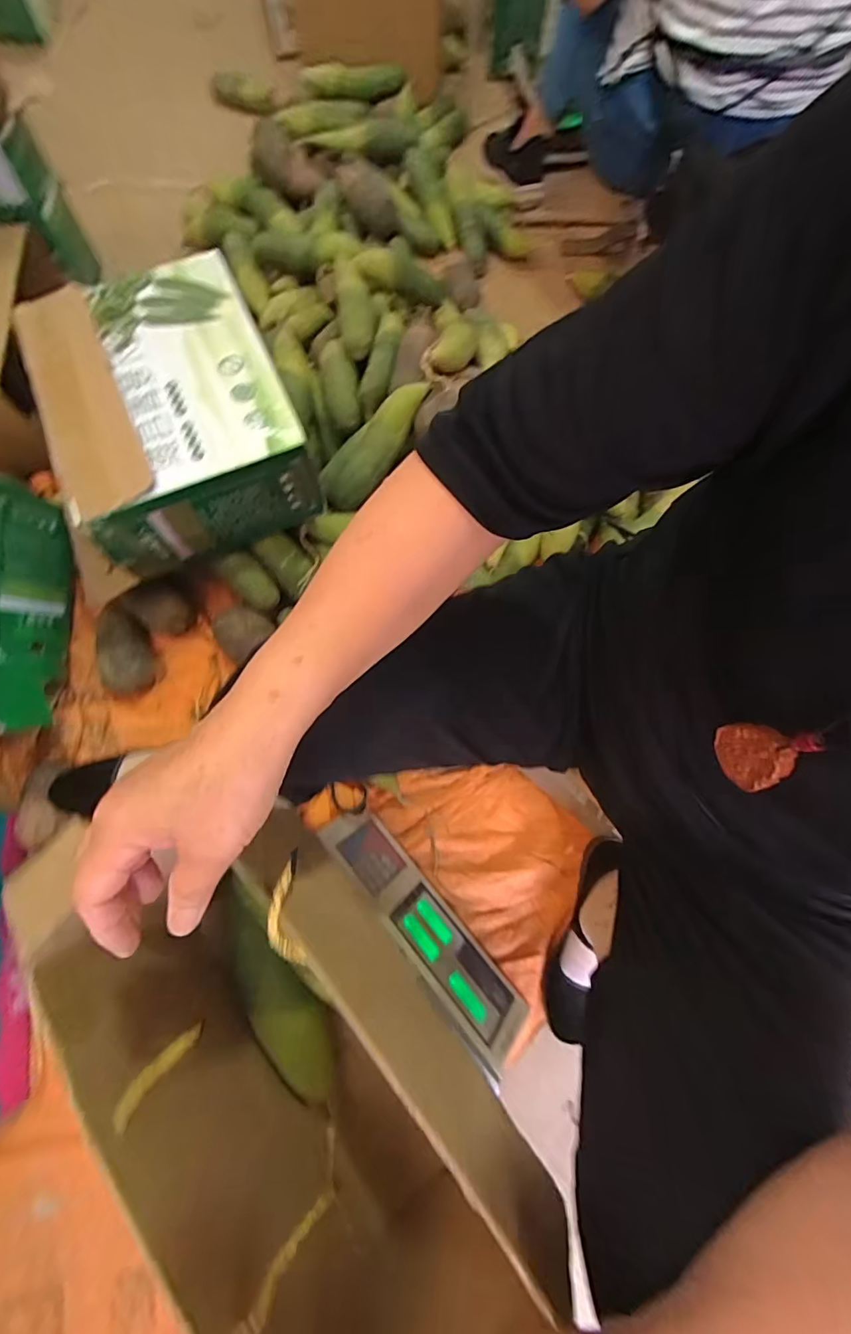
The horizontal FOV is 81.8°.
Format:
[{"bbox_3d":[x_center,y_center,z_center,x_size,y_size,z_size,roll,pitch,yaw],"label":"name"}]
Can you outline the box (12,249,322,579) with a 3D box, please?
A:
[{"bbox_3d":[-0.328,-0.333,0.645,0.268,0.125,0.349,-24,75,-9],"label":"box"}]

